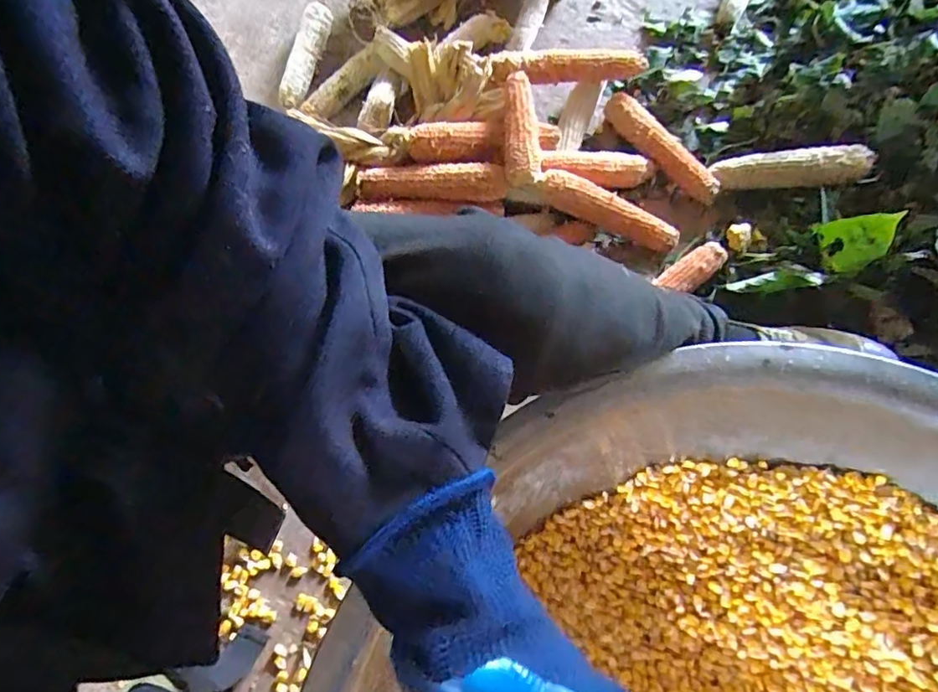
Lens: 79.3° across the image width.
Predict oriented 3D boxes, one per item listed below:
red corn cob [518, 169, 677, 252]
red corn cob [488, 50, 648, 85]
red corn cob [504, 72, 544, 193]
[{"bbox_3d":[0.156,-0.159,0.654,0.187,0.031,0.036,21,69,-7],"label":"red corn cob"},{"bbox_3d":[0.127,-0.349,0.711,0.206,0.041,0.040,-9,68,-16],"label":"red corn cob"},{"bbox_3d":[0.061,-0.240,0.634,0.040,0.034,0.144,1,68,1],"label":"red corn cob"}]

